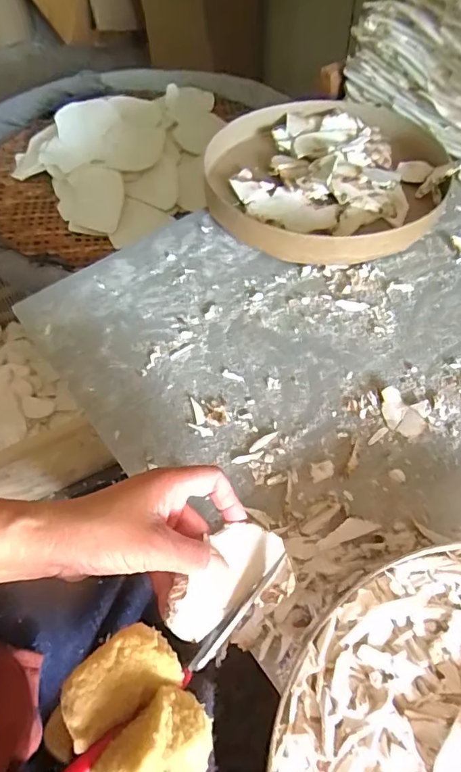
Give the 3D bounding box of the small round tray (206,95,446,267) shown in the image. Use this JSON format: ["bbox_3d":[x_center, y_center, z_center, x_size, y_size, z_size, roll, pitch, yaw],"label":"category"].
[{"bbox_3d":[0.126,-0.282,0.633,0.296,0.047,0.321,-1,58,2],"label":"small round tray"}]

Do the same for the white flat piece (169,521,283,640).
[{"bbox_3d":[-0.004,0.124,0.317,0.041,0.009,0.087,43,59,8],"label":"white flat piece"}]

